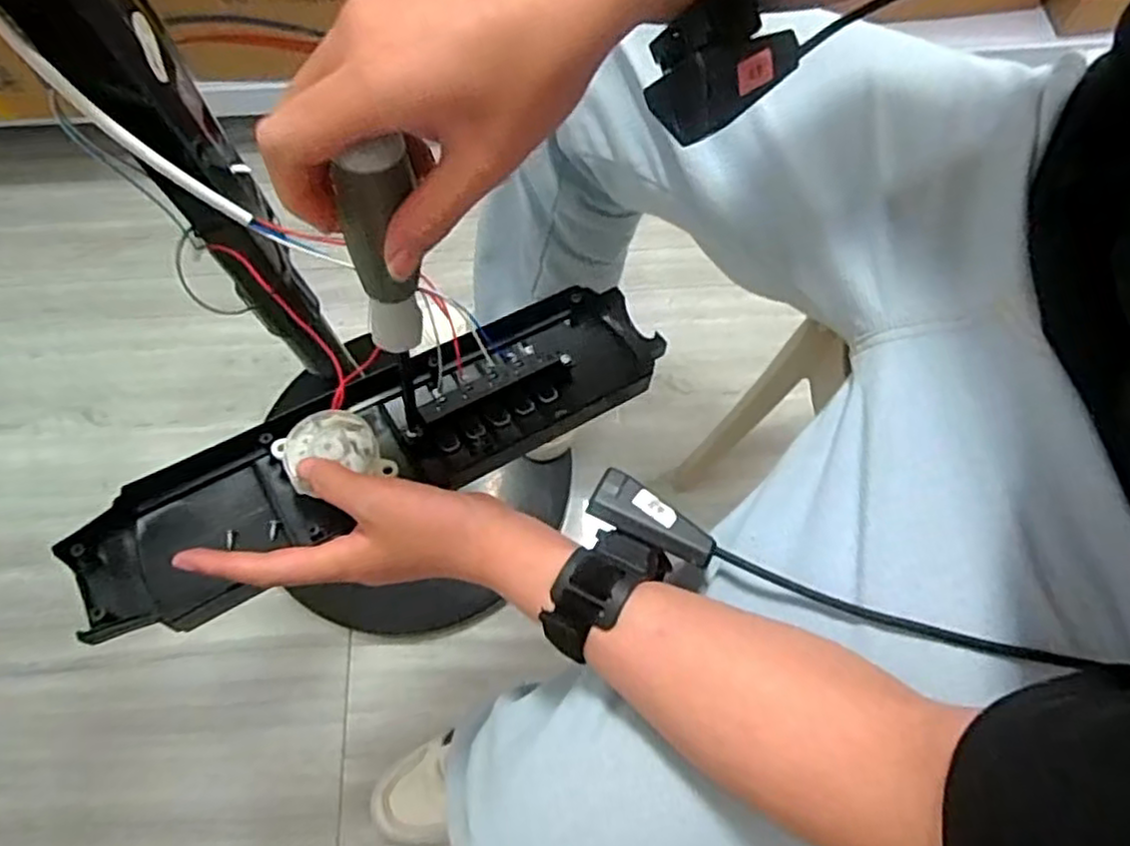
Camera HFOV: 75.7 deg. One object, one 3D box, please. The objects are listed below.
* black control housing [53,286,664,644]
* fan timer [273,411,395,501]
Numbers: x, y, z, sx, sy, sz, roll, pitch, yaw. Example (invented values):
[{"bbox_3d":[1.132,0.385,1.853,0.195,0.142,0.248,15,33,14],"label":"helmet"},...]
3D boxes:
[{"bbox_3d":[-0.105,0.010,0.448,0.358,0.037,0.101,-26,69,-20],"label":"black control housing"},{"bbox_3d":[-0.134,0.016,0.415,0.052,0.019,0.053,-35,71,-11],"label":"fan timer"}]

